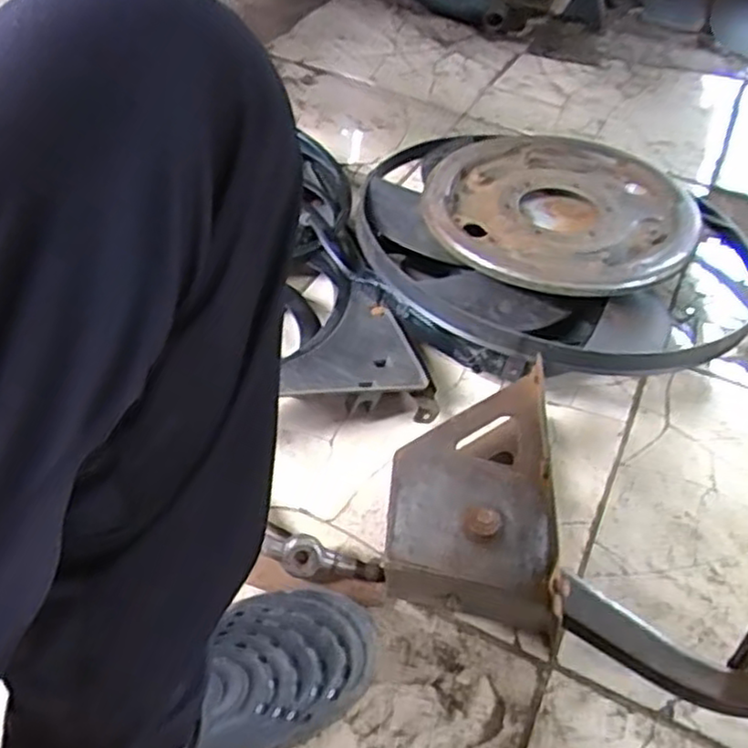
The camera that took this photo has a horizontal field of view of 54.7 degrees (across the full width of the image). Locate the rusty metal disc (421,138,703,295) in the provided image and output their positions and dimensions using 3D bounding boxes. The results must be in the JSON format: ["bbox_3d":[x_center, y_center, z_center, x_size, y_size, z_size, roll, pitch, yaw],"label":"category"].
[{"bbox_3d":[0.196,-0.175,0.776,0.278,0.034,0.224,29,52,22],"label":"rusty metal disc"}]

